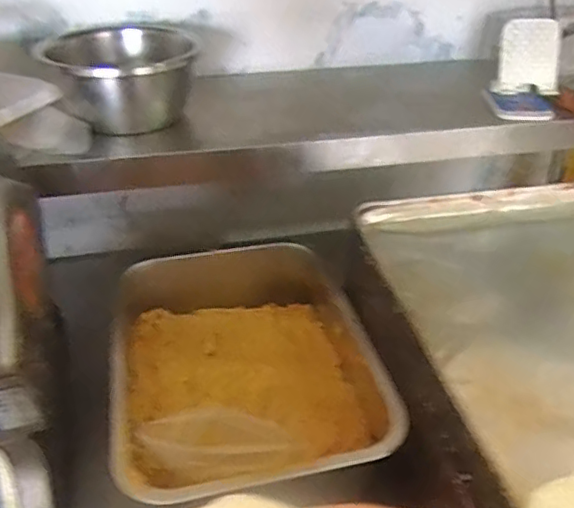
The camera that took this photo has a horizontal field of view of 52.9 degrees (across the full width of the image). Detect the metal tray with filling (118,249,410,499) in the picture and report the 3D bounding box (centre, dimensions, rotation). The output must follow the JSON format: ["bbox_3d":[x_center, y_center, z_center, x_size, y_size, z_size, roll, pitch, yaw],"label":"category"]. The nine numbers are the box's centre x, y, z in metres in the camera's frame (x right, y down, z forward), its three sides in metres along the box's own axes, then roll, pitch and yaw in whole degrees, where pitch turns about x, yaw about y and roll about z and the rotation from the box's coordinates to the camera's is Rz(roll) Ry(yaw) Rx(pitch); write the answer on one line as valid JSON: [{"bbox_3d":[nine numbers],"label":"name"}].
[{"bbox_3d":[-0.049,0.110,0.650,0.266,0.081,0.299,-4,35,-7],"label":"metal tray with filling"}]

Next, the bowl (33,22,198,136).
[{"bbox_3d":[-0.210,-0.222,0.735,0.161,0.093,0.172,1,35,0],"label":"bowl"}]

